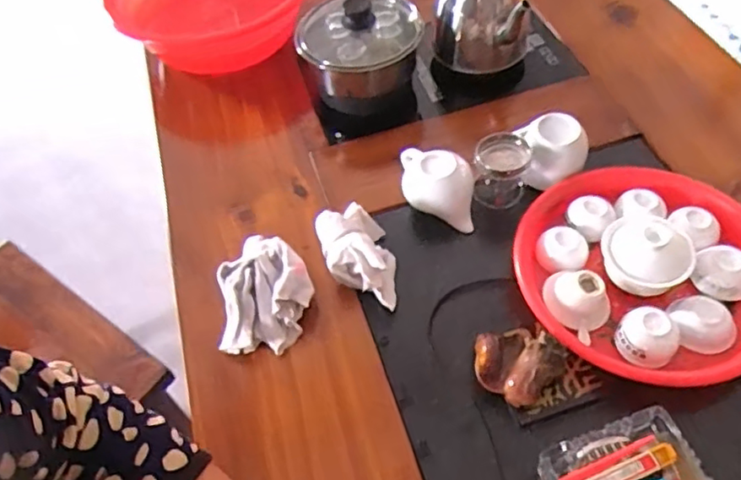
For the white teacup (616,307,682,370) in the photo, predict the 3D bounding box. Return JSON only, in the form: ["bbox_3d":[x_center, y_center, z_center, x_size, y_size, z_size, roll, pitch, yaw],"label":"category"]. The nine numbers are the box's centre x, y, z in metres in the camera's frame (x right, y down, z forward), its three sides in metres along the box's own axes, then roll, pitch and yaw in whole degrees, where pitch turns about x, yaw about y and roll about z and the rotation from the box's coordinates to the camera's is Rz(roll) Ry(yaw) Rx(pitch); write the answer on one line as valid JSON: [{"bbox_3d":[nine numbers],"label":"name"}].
[{"bbox_3d":[0.262,0.094,0.581,0.048,0.035,0.051,-3,52,4],"label":"white teacup"}]

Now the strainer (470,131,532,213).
[{"bbox_3d":[0.150,-0.078,0.706,0.061,0.065,0.065,-3,52,4],"label":"strainer"}]

